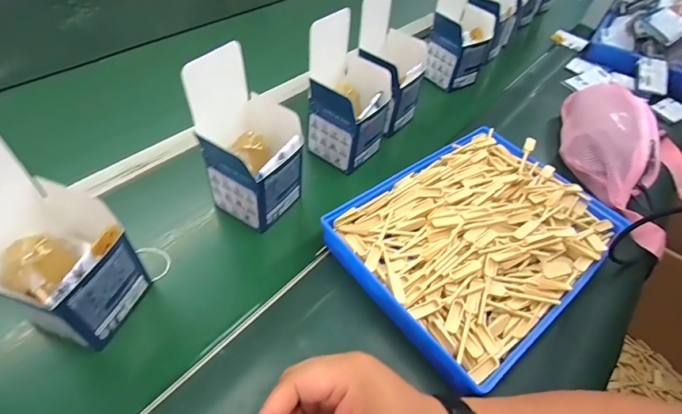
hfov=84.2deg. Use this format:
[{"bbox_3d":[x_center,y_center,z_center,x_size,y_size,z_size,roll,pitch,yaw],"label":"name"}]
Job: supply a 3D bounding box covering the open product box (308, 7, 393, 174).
[{"bbox_3d":[0.017,-0.153,0.513,0.093,0.167,0.109,30,52,17],"label":"open product box"}]

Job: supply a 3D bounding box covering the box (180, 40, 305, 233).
[{"bbox_3d":[-0.101,-0.072,0.426,0.094,0.166,0.095,29,52,17],"label":"box"}]

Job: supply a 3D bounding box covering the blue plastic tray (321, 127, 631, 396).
[{"bbox_3d":[0.166,0.026,0.452,0.315,0.045,0.232,-30,53,-26],"label":"blue plastic tray"}]

